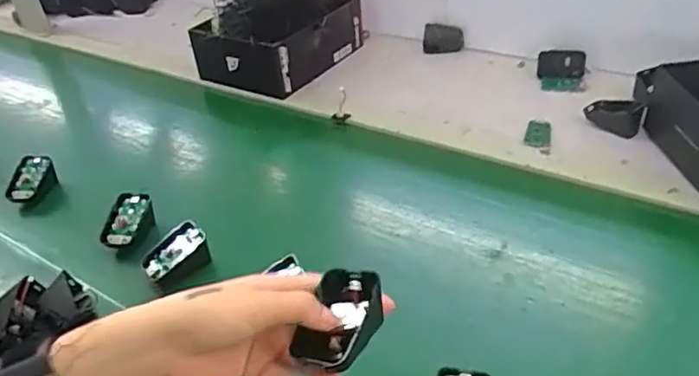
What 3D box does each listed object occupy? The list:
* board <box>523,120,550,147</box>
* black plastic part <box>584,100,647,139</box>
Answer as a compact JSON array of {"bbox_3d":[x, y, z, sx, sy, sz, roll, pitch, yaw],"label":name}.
[{"bbox_3d":[0.248,-0.073,0.760,0.032,0.007,0.059,7,39,18],"label":"board"},{"bbox_3d":[0.347,-0.096,0.760,0.070,0.030,0.056,12,41,25],"label":"black plastic part"}]

